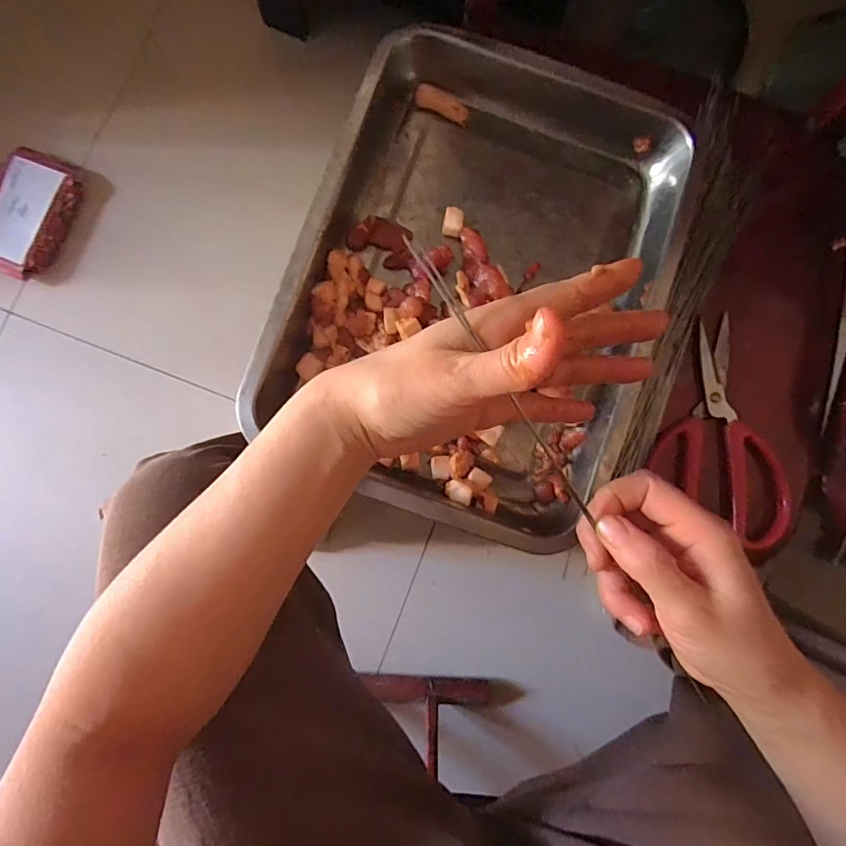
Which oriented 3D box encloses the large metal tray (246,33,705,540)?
[{"bbox_3d":[0.038,-0.110,0.357,0.259,0.042,0.354,18,84,-1],"label":"large metal tray"}]

